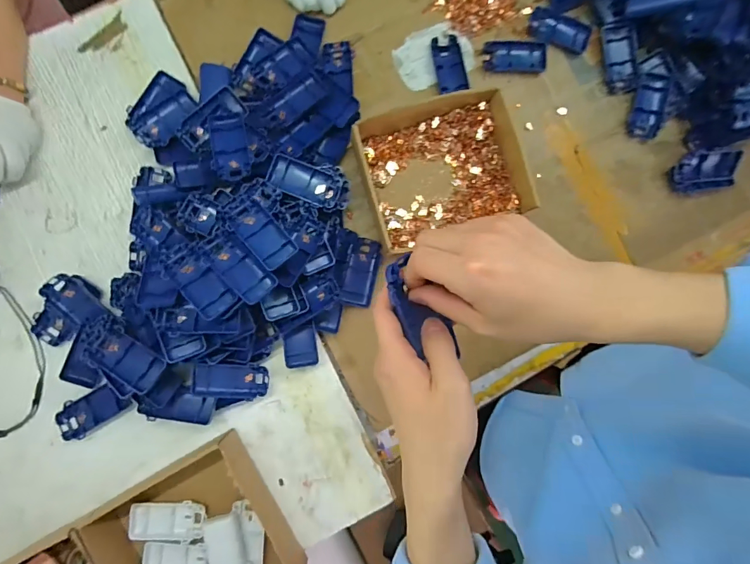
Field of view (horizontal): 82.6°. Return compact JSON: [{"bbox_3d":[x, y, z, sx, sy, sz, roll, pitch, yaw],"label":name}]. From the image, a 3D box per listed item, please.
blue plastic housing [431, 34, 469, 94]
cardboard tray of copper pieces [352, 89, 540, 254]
[{"bbox_3d":[0.111,-0.325,0.637,0.043,0.011,0.082,-12,87,-4],"label":"blue plastic housing"},{"bbox_3d":[0.091,-0.160,0.597,0.207,0.059,0.177,-18,88,-4],"label":"cardboard tray of copper pieces"}]

